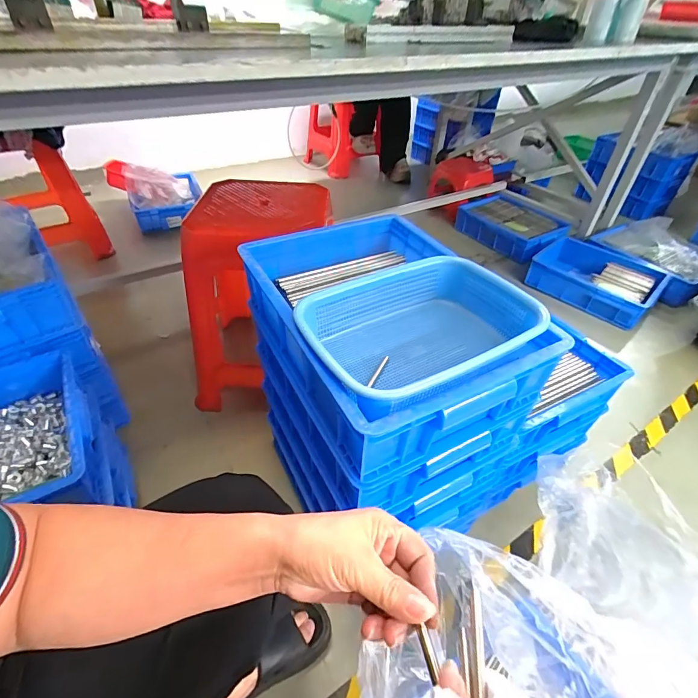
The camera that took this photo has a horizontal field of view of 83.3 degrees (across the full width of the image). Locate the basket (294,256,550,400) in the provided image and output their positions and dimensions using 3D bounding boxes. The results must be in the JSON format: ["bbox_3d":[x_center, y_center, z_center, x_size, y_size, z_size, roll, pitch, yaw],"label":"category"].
[{"bbox_3d":[0.083,-0.019,0.508,0.280,0.078,0.205,-21,47,-24],"label":"basket"}]

